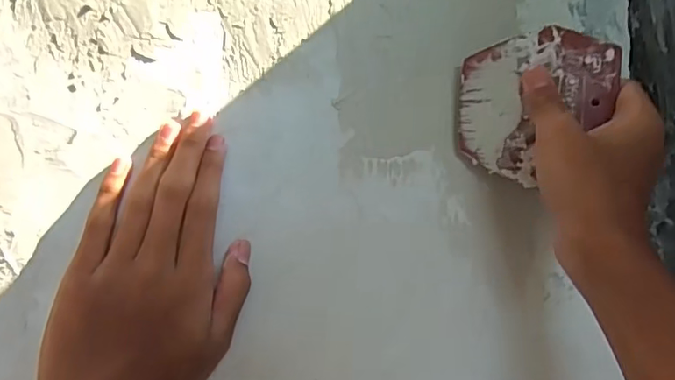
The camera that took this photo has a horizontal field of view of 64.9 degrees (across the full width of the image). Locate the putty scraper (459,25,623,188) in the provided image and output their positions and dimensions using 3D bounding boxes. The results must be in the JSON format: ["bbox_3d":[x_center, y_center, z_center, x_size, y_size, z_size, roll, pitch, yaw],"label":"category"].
[{"bbox_3d":[0.126,-0.054,0.337,0.092,0.090,0.010,3,-4,19],"label":"putty scraper"}]

